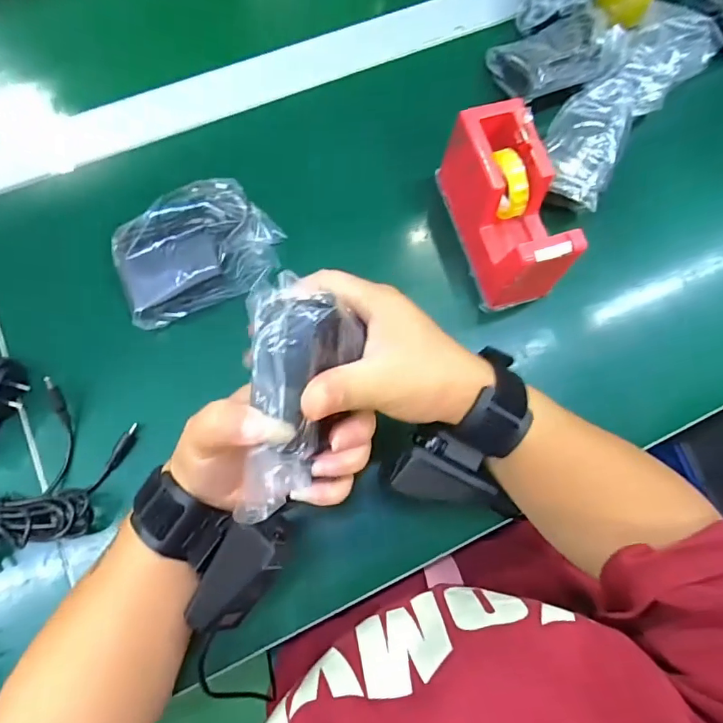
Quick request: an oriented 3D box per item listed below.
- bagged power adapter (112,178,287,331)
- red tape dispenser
[{"bbox_3d":[-0.122,-0.084,0.361,0.122,0.041,0.075,-32,74,-13],"label":"bagged power adapter"},{"bbox_3d":[0.106,-0.112,0.363,0.052,0.083,0.131,-15,71,-8],"label":"red tape dispenser"}]

